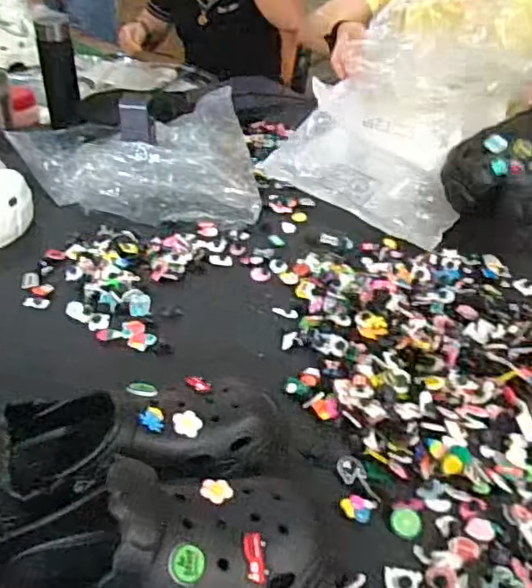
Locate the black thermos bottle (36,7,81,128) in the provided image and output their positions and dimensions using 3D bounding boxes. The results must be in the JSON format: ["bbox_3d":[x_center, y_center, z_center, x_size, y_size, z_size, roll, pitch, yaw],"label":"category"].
[{"bbox_3d":[-0.385,-0.413,1.143,0.062,0.185,0.050,-8,38,-14],"label":"black thermos bottle"}]

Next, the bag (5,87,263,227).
[{"bbox_3d":[-0.219,-0.228,1.017,0.402,0.091,0.316,-2,37,-6],"label":"bag"}]

